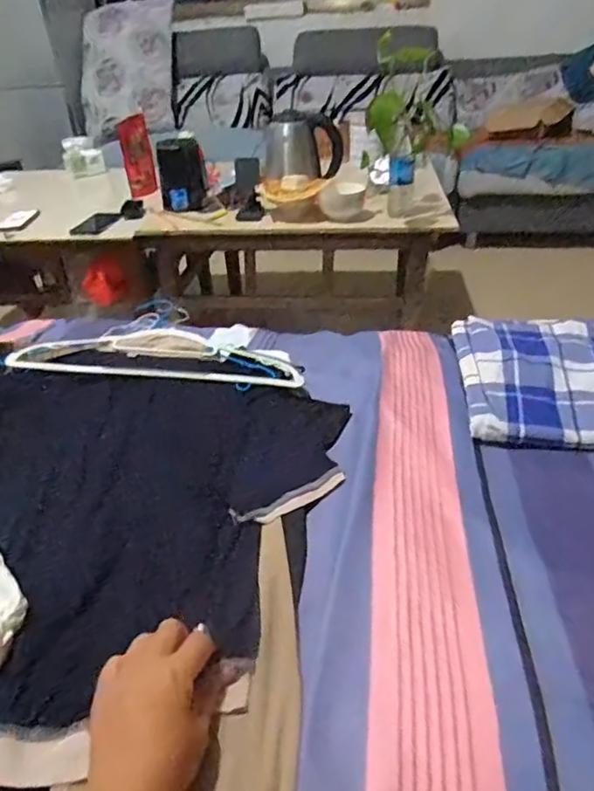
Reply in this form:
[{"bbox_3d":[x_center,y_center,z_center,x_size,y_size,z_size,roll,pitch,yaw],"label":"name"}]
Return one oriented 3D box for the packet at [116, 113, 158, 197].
[{"bbox_3d":[-0.488,-0.733,1.719,0.089,0.222,0.043,-11,20,-13],"label":"packet"}]

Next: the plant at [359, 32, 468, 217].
[{"bbox_3d":[0.275,-0.629,1.342,0.197,0.352,0.149,-11,35,-11],"label":"plant"}]

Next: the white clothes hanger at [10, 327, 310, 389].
[{"bbox_3d":[-0.198,-0.068,0.846,0.405,0.045,0.129,0,41,0],"label":"white clothes hanger"}]

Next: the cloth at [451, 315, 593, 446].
[{"bbox_3d":[0.383,-0.028,0.802,0.279,0.040,0.251,1,34,6],"label":"cloth"}]

